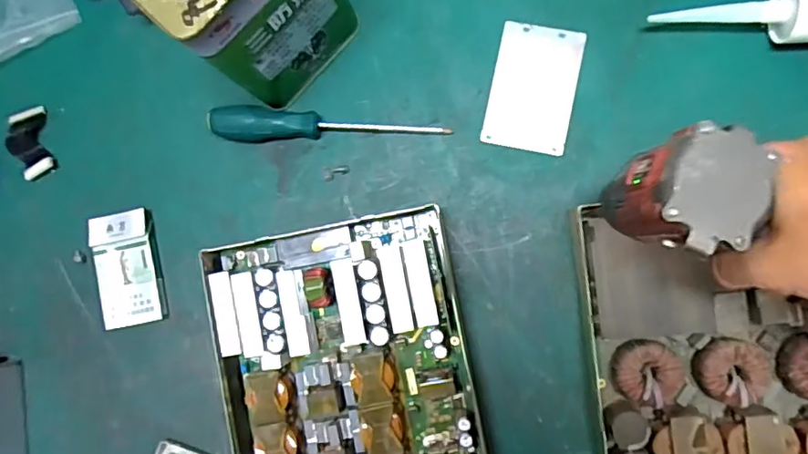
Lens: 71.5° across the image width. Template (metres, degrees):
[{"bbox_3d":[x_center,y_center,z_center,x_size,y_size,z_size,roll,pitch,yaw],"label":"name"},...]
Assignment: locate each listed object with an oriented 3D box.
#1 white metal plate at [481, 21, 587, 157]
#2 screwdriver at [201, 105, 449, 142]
[{"bbox_3d":[0.112,-0.121,0.488,0.071,0.004,0.109,12,89,7],"label":"white metal plate"},{"bbox_3d":[-0.068,-0.084,0.493,0.203,0.033,0.031,5,88,7],"label":"screwdriver"}]

